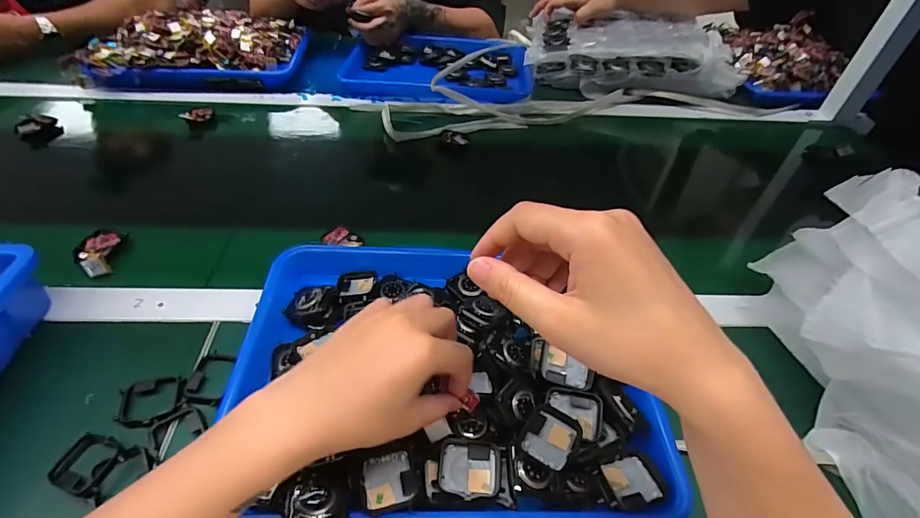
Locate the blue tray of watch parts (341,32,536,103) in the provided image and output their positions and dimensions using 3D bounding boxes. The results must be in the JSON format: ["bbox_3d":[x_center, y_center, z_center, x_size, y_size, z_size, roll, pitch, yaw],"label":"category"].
[{"bbox_3d":[-0.037,-0.352,0.821,0.320,0.034,0.265,5,44,0],"label":"blue tray of watch parts"}]

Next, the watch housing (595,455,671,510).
[{"bbox_3d":[0.115,0.151,0.306,0.044,0.009,0.035,-2,31,-20],"label":"watch housing"}]

